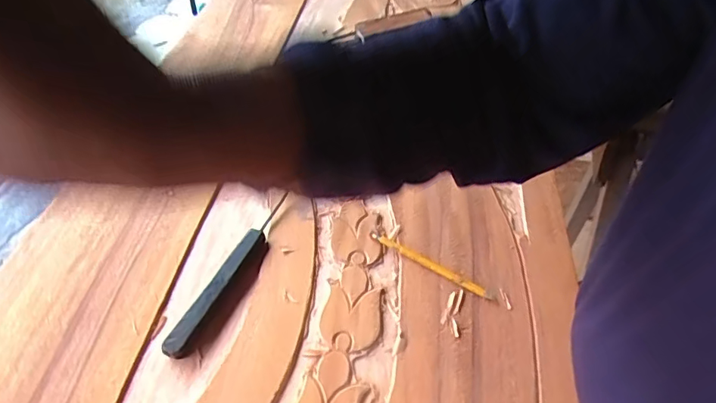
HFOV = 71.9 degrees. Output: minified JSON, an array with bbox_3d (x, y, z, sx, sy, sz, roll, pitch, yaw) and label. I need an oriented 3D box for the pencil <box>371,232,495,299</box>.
[{"bbox_3d":[0.075,0.065,0.516,0.140,0.004,0.011,27,52,24],"label":"pencil"}]

